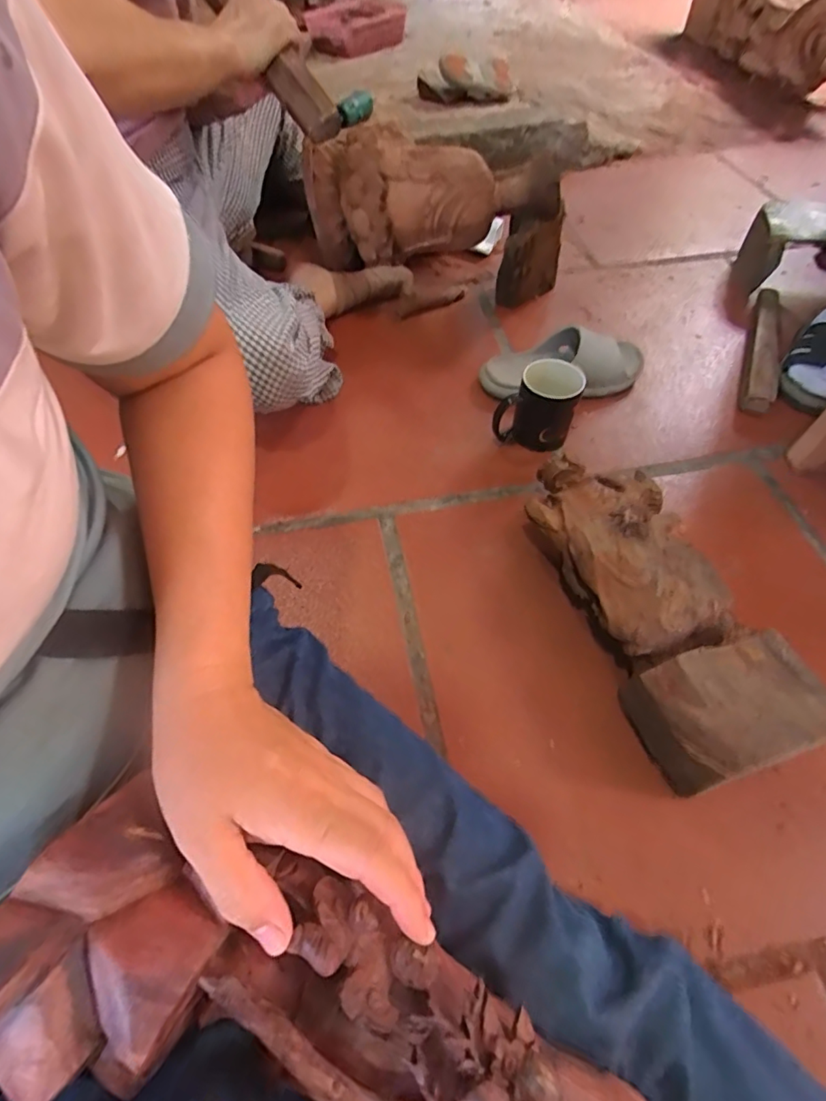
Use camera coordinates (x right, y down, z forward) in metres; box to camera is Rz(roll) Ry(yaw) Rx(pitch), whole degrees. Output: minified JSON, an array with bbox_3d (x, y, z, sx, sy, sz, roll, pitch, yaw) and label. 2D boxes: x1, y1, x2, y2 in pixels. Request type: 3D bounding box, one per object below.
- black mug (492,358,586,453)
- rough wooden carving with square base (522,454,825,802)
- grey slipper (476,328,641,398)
[{"bbox_3d":[0.173,-0.208,0.735,0.103,0.094,0.095,13,57,10],"label":"black mug"},{"bbox_3d":[0.237,0.044,0.558,0.136,0.106,0.375,-17,58,-10],"label":"rough wooden carving with square base"},{"bbox_3d":[0.230,-0.290,0.814,0.254,0.062,0.122,-4,56,-2],"label":"grey slipper"}]

